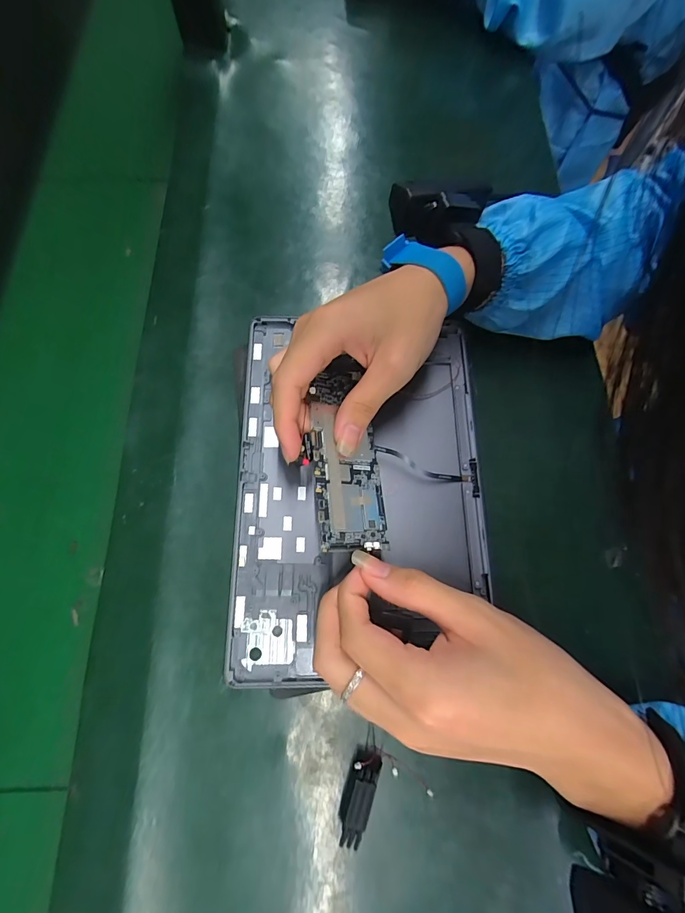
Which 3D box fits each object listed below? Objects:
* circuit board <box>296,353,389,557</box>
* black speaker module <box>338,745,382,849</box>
[{"bbox_3d":[-0.001,-0.008,0.255,0.048,0.005,0.136,3,63,-23],"label":"circuit board"},{"bbox_3d":[0.009,0.197,0.230,0.015,0.021,0.044,18,72,3],"label":"black speaker module"}]

